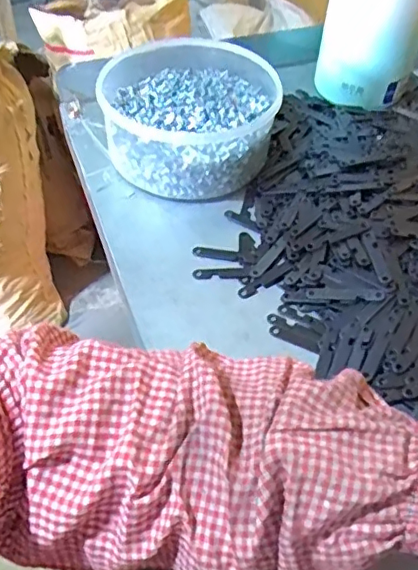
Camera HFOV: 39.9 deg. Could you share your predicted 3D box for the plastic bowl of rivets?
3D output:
[{"bbox_3d":[-0.016,-0.153,0.510,0.149,0.058,0.167,3,50,1],"label":"plastic bowl of rivets"}]

